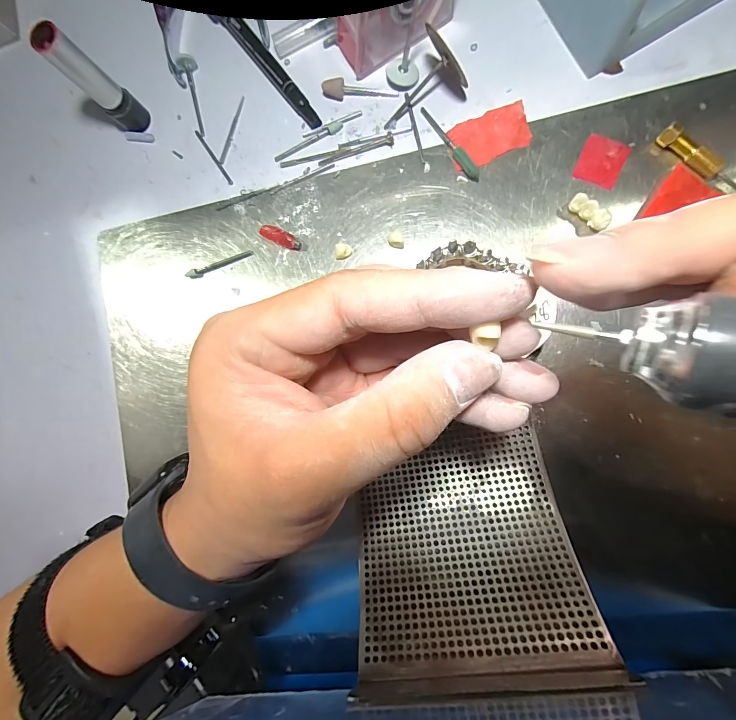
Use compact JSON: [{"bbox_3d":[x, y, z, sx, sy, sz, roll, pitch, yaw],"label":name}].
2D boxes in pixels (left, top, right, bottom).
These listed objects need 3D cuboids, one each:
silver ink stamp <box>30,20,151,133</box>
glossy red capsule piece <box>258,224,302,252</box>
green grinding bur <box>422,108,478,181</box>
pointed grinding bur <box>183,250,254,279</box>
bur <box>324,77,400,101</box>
[{"bbox_3d":[-0.156,-0.158,0.200,0.018,0.059,0.015,-41,83,6],"label":"silver ink stamp"},{"bbox_3d":[-0.053,-0.074,0.209,0.027,0.005,0.008,27,93,8],"label":"glossy red capsule piece"},{"bbox_3d":[0.046,-0.123,0.195,0.006,0.006,0.054,-36,84,7],"label":"green grinding bur"},{"bbox_3d":[-0.093,-0.060,0.216,0.044,0.004,0.006,-18,86,8],"label":"pointed grinding bur"},{"bbox_3d":[-0.005,-0.161,0.205,0.044,0.008,0.008,5,90,9],"label":"bur"}]

